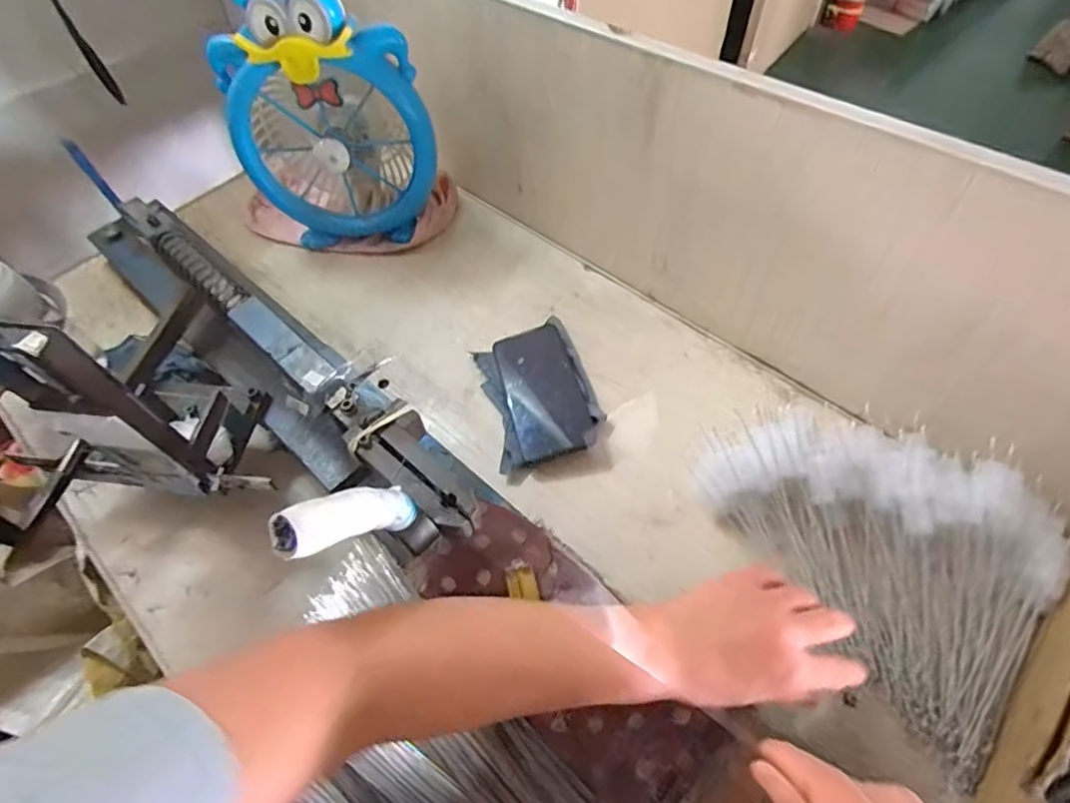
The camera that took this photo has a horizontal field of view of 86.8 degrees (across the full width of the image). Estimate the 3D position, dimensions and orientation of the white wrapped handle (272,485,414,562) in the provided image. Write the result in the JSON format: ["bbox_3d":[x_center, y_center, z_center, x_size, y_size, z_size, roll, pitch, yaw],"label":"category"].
[{"bbox_3d":[-0.101,0.064,0.320,0.020,0.103,0.026,35,103,23],"label":"white wrapped handle"}]

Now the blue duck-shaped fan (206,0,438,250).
[{"bbox_3d":[-0.239,-0.344,0.670,0.219,0.289,0.144,-9,57,-2],"label":"blue duck-shaped fan"}]

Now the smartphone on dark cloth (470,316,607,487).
[{"bbox_3d":[0.006,-0.011,0.604,0.115,0.031,0.172,-13,57,-4],"label":"smartphone on dark cloth"}]

